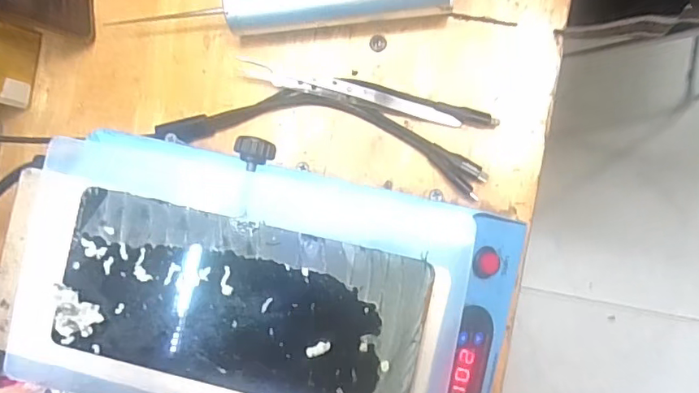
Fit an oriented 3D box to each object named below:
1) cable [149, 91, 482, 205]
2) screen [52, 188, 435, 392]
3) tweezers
[{"bbox_3d":[-0.013,-0.042,0.339,0.208,0.019,0.048,11,90,5],"label":"cable"},{"bbox_3d":[-0.045,0.045,0.213,0.149,0.005,0.069,12,90,5],"label":"screen"},{"bbox_3d":[0.000,-0.069,0.340,0.148,0.014,0.012,14,90,5],"label":"tweezers"}]

